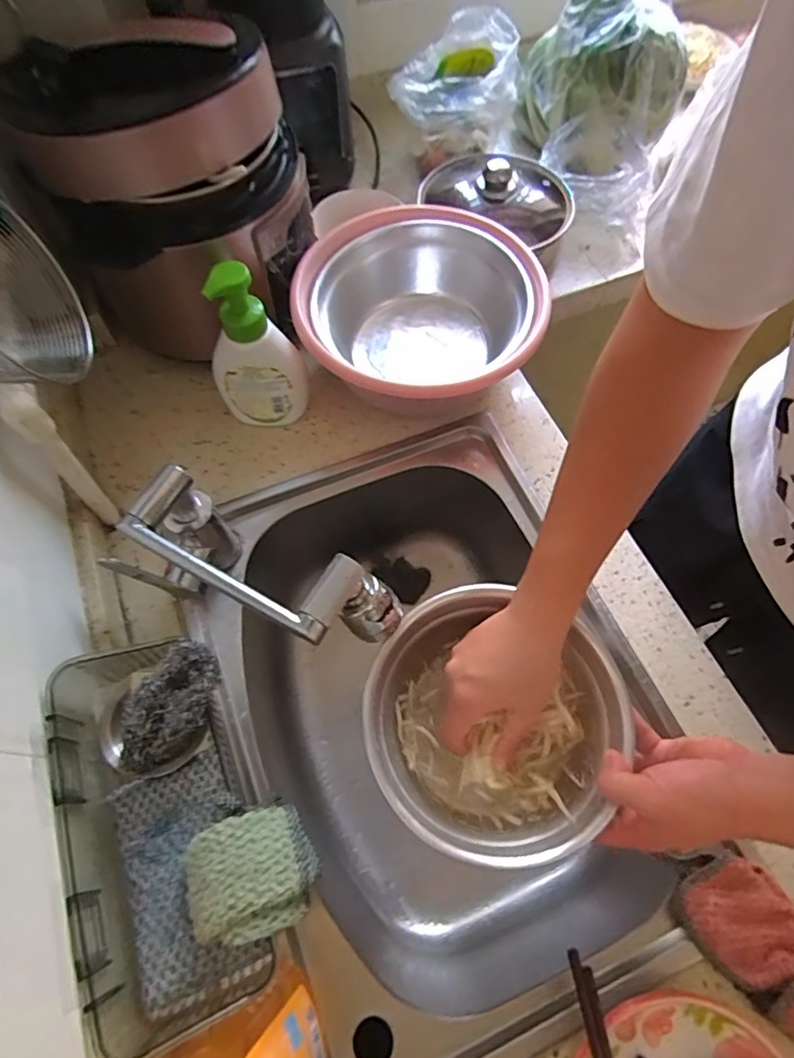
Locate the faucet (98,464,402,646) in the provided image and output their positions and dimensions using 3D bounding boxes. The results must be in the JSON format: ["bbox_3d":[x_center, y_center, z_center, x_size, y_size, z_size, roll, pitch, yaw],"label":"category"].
[{"bbox_3d":[-0.112,0.051,0.510,0.228,0.157,0.079,27,67,13],"label":"faucet"}]

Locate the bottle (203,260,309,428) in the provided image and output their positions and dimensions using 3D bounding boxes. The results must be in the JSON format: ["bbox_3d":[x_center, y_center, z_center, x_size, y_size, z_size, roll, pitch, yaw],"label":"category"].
[{"bbox_3d":[-0.155,-0.191,0.605,0.101,0.201,0.056,-18,65,-8],"label":"bottle"}]

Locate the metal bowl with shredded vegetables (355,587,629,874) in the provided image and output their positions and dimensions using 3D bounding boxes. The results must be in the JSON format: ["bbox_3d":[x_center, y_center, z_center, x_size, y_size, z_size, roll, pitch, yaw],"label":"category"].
[{"bbox_3d":[0.079,0.158,0.476,0.203,0.061,0.216,0,64,0],"label":"metal bowl with shredded vegetables"}]

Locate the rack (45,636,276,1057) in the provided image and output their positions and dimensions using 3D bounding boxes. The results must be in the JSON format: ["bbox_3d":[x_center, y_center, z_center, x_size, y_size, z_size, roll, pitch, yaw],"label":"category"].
[{"bbox_3d":[-0.169,0.206,0.394,0.113,0.072,0.250,-20,65,-9],"label":"rack"}]

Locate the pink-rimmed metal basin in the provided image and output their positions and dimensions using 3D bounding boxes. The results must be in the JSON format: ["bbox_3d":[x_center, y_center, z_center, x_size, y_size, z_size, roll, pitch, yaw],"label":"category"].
[{"bbox_3d":[0.015,-0.250,0.672,0.250,0.132,0.281,-1,64,0],"label":"pink-rimmed metal basin"}]

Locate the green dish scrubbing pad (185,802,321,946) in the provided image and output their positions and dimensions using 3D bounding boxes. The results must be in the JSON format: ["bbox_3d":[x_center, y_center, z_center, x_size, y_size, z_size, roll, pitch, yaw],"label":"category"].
[{"bbox_3d":[-0.097,0.229,0.368,0.080,0.032,0.071,-14,64,-6],"label":"green dish scrubbing pad"}]

